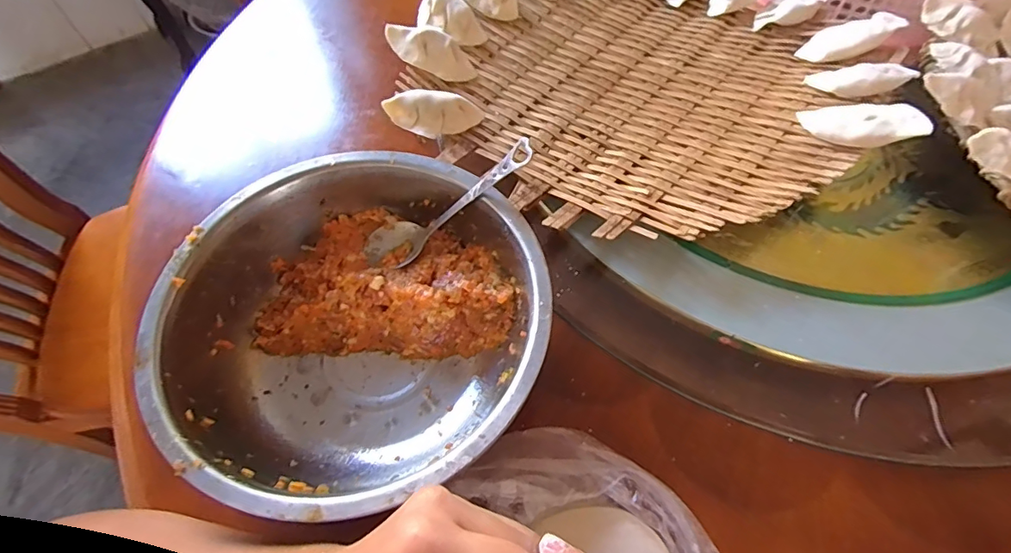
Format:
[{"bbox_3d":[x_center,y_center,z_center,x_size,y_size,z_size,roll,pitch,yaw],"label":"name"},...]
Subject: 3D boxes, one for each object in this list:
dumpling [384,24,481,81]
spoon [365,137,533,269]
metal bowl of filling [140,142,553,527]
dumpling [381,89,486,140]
[{"bbox_3d":[-0.063,-0.194,0.423,0.079,0.021,0.033,21,58,-13],"label":"dumpling"},{"bbox_3d":[-0.041,-0.050,0.344,0.144,0.021,0.039,-31,56,26],"label":"spoon"},{"bbox_3d":[-0.092,0.037,0.327,0.223,0.085,0.224,1,59,-1],"label":"metal bowl of filling"},{"bbox_3d":[-0.057,-0.128,0.395,0.076,0.026,0.033,-4,59,-4],"label":"dumpling"}]

